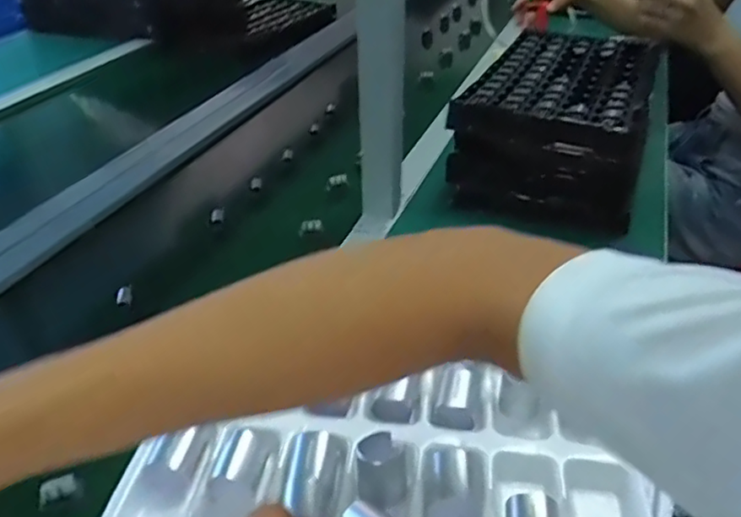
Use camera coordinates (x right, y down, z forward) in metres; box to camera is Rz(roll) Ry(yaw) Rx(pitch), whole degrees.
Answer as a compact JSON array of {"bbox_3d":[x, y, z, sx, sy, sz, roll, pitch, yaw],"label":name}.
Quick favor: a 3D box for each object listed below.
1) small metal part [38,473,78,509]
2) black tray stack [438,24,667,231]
[{"bbox_3d":[-0.218,0.160,0.441,0.025,0.010,0.013,-18,40,-27],"label":"small metal part"},{"bbox_3d":[0.255,-0.195,0.849,0.224,0.108,0.393,13,36,16],"label":"black tray stack"}]

